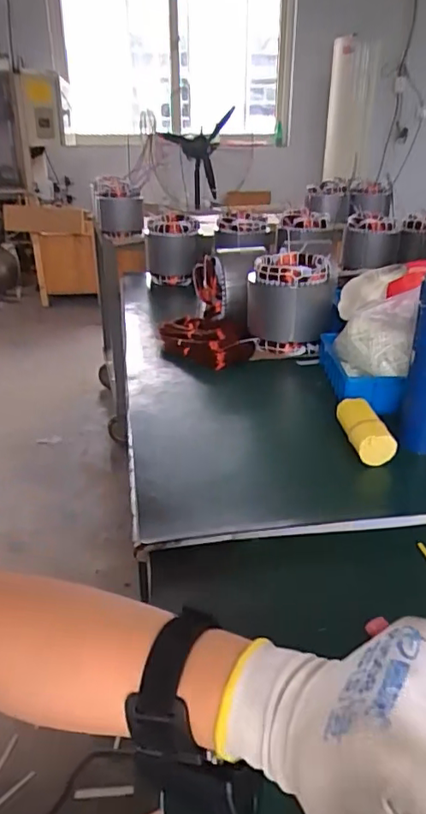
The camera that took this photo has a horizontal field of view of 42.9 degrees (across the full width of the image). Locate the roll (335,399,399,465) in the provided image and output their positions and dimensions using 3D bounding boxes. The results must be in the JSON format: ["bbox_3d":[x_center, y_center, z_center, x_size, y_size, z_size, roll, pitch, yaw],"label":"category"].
[{"bbox_3d":[0.195,0.030,0.705,0.044,0.050,0.116,-2,27,-2],"label":"roll"}]

